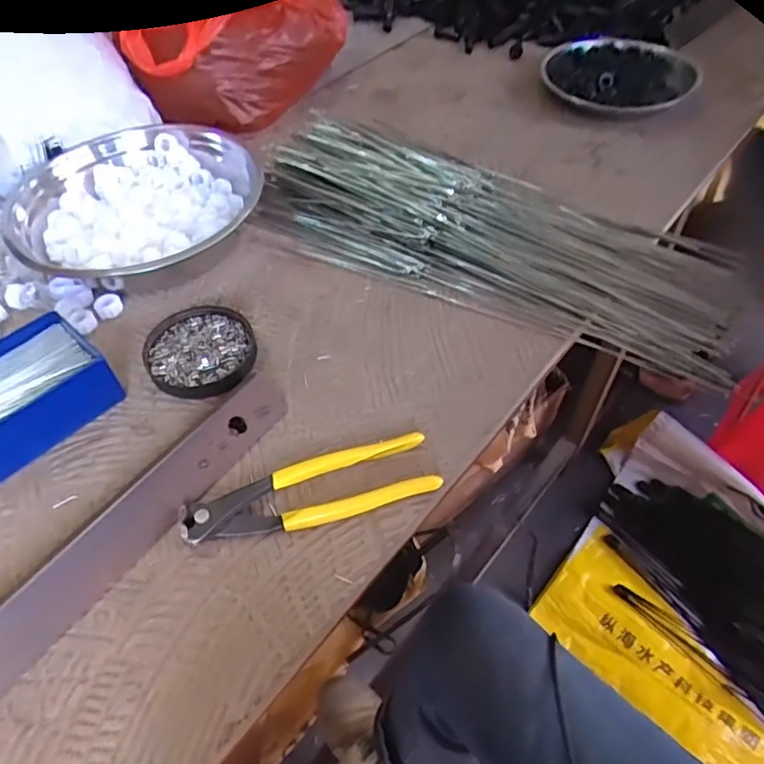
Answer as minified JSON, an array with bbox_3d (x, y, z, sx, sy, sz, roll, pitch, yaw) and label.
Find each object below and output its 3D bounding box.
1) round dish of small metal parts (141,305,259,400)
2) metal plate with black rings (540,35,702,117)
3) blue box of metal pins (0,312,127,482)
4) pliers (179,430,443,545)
[{"bbox_3d":[-0.147,-0.025,0.468,0.084,0.011,0.093,-19,54,-13],"label":"round dish of small metal parts"},{"bbox_3d":[0.302,-0.392,0.737,0.186,0.036,0.164,35,60,26],"label":"metal plate with black rings"},{"bbox_3d":[-0.262,0.008,0.423,0.088,0.042,0.114,35,60,25],"label":"blue box of metal pins"},{"bbox_3d":[-0.046,0.072,0.378,0.164,0.014,0.048,-15,53,-10],"label":"pliers"}]

